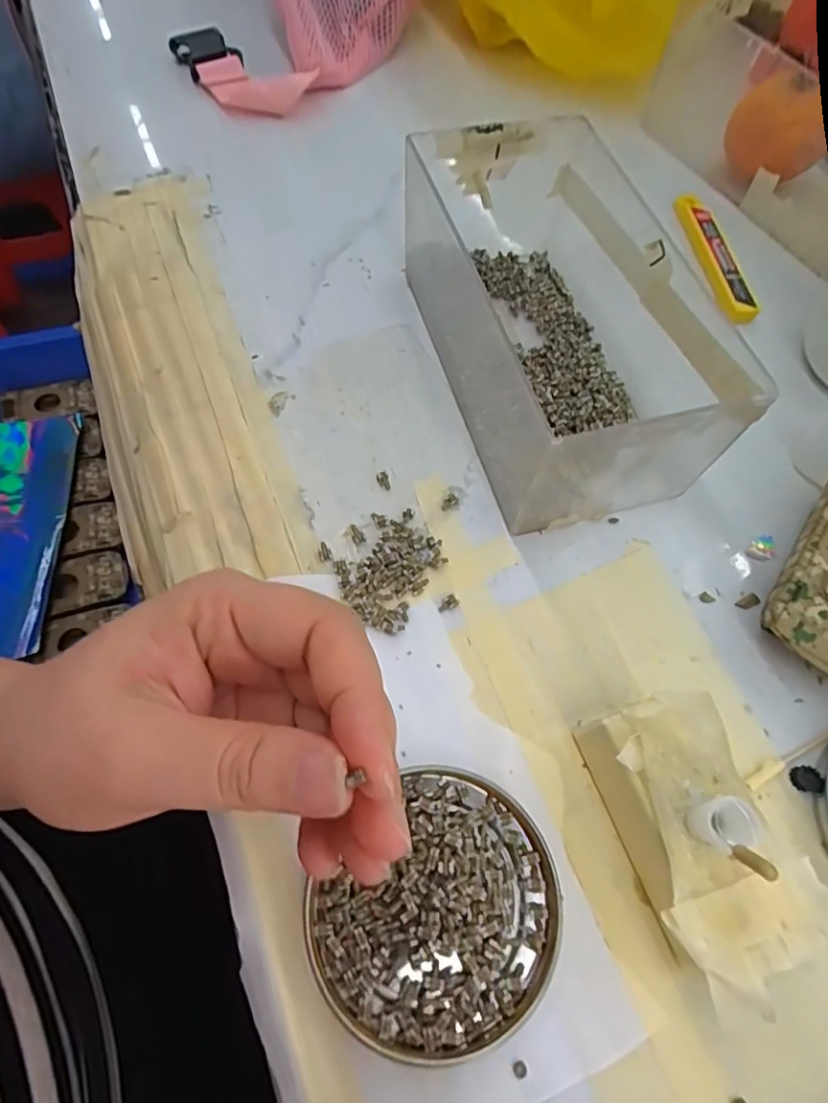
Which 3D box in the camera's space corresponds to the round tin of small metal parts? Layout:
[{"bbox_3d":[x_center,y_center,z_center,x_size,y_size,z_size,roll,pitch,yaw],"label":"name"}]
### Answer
[{"bbox_3d":[0.008,0.115,0.186,0.079,0.010,0.073,1,64,-2],"label":"round tin of small metal parts"}]

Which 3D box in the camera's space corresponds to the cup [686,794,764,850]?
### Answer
[{"bbox_3d":[0.090,0.079,0.168,0.015,0.018,0.013,0,64,-4],"label":"cup"}]

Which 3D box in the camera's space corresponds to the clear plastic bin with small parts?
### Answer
[{"bbox_3d":[0.062,-0.107,0.265,0.089,0.068,0.179,-13,65,-9],"label":"clear plastic bin with small parts"}]

